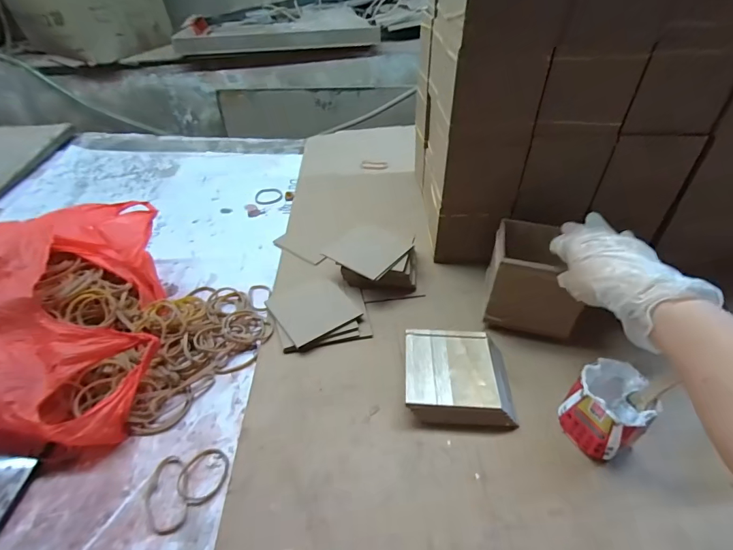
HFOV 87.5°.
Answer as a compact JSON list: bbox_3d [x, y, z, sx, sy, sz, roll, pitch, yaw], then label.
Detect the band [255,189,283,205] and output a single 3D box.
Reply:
[{"bbox_3d":[-0.216,-0.176,0.844,0.059,0.004,0.069,-14,43,-14],"label":"band"}]

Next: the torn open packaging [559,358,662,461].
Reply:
[{"bbox_3d":[0.251,0.147,0.404,0.069,0.088,0.071,-17,43,-19],"label":"torn open packaging"}]

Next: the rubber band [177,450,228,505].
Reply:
[{"bbox_3d":[-0.169,0.209,0.398,0.049,0.004,0.054,-8,41,-11],"label":"rubber band"}]

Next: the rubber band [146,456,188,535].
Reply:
[{"bbox_3d":[-0.198,0.218,0.380,0.037,0.007,0.072,-15,43,-15],"label":"rubber band"}]

